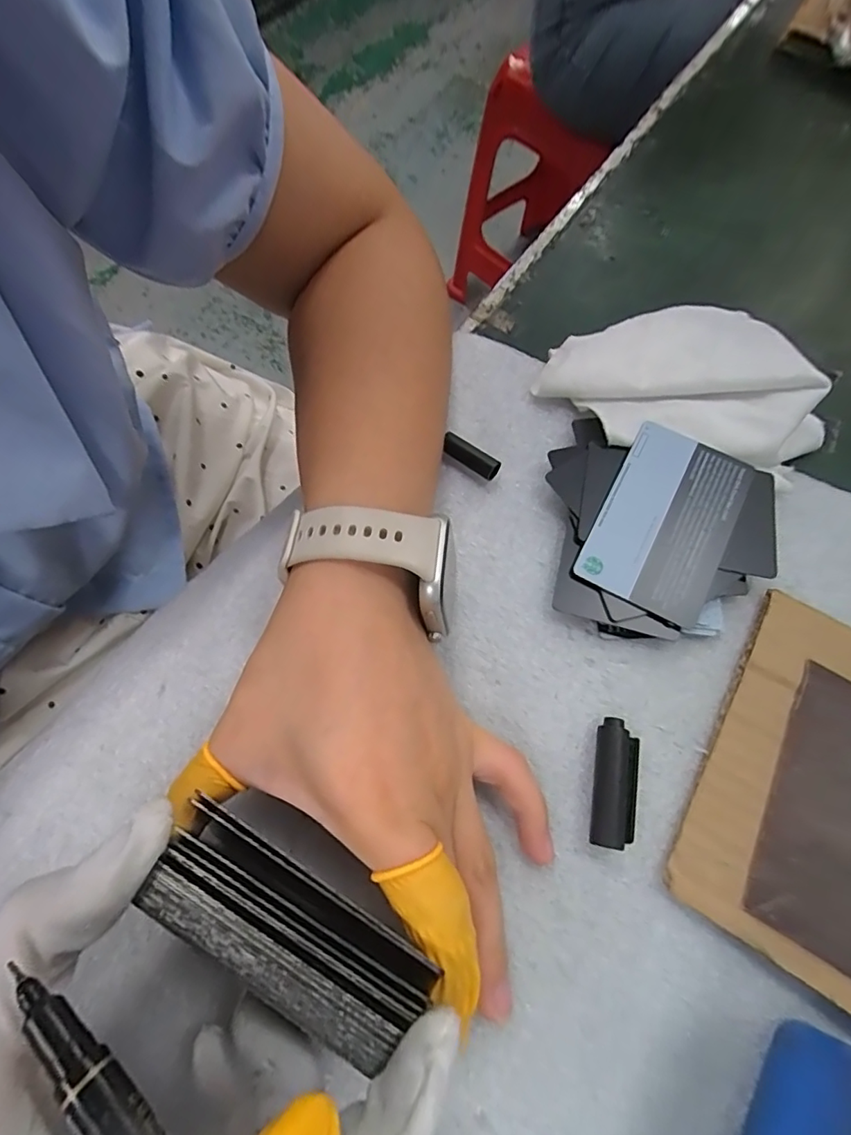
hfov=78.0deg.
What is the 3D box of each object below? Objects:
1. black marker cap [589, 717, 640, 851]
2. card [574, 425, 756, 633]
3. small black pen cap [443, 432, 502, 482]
[{"bbox_3d":[0.071,0.081,0.197,0.015,0.010,0.044,9,67,4],"label":"black marker cap"},{"bbox_3d":[0.105,-0.021,0.227,0.053,0.005,0.081,27,77,8],"label":"card"},{"bbox_3d":[0.021,-0.052,0.248,0.029,0.010,0.009,34,71,13],"label":"small black pen cap"}]

